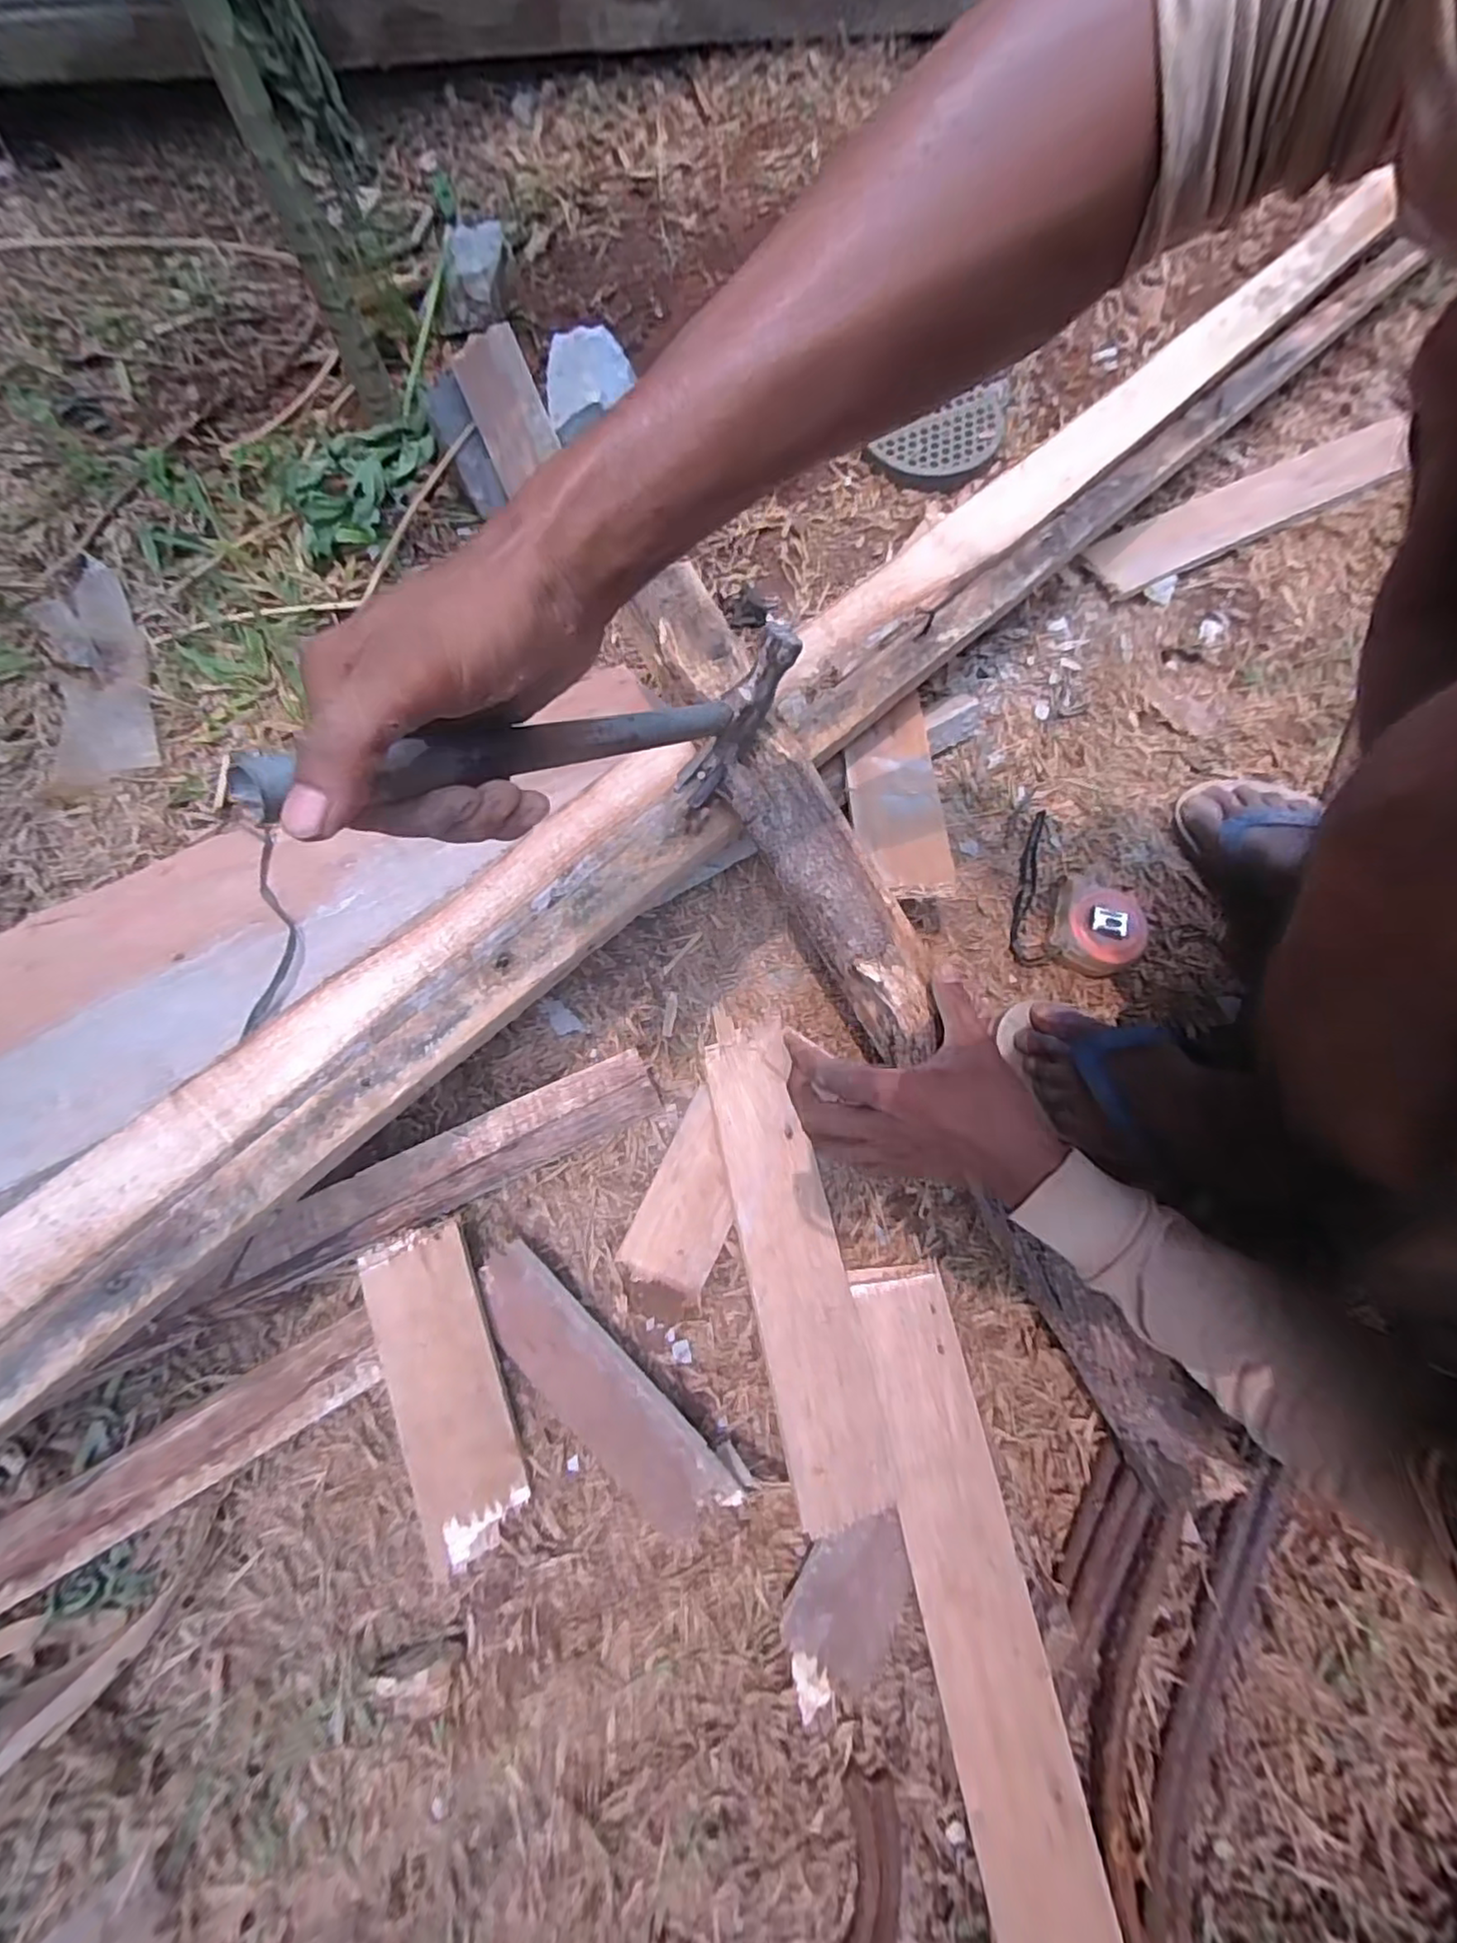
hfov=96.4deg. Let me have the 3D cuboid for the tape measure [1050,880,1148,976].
[{"bbox_3d":[0.327,-0.039,0.581,0.075,0.038,0.077,0,74,-1],"label":"tape measure"}]

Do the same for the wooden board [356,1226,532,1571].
[{"bbox_3d":[-0.206,0.307,0.480,0.075,0.016,0.222,-18,85,-10],"label":"wooden board"}]

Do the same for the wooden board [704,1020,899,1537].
[{"bbox_3d":[0.049,0.214,0.503,0.072,0.025,0.341,-13,72,-4],"label":"wooden board"}]

